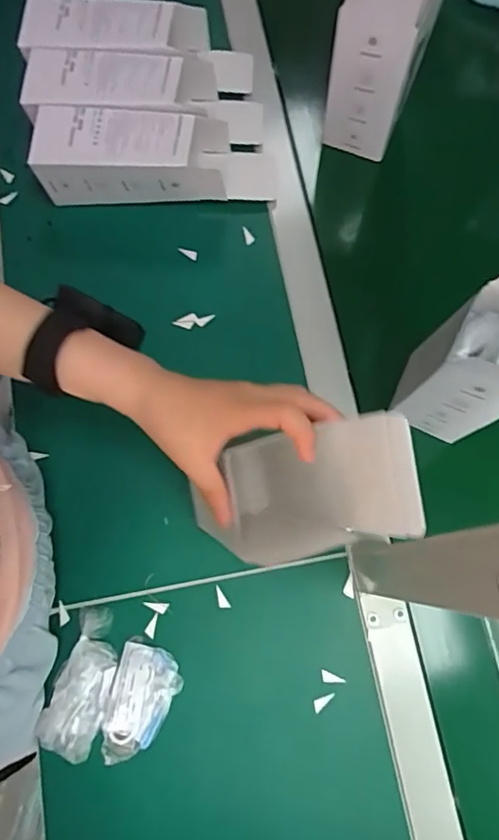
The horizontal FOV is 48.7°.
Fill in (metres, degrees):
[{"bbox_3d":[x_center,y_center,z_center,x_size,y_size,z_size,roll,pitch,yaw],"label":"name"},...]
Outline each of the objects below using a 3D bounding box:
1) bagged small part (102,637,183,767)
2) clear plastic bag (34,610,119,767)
[{"bbox_3d":[-0.095,0.247,0.476,0.056,0.018,0.095,14,76,6],"label":"bagged small part"},{"bbox_3d":[-0.144,0.224,0.473,0.048,0.037,0.113,13,76,5],"label":"clear plastic bag"}]

